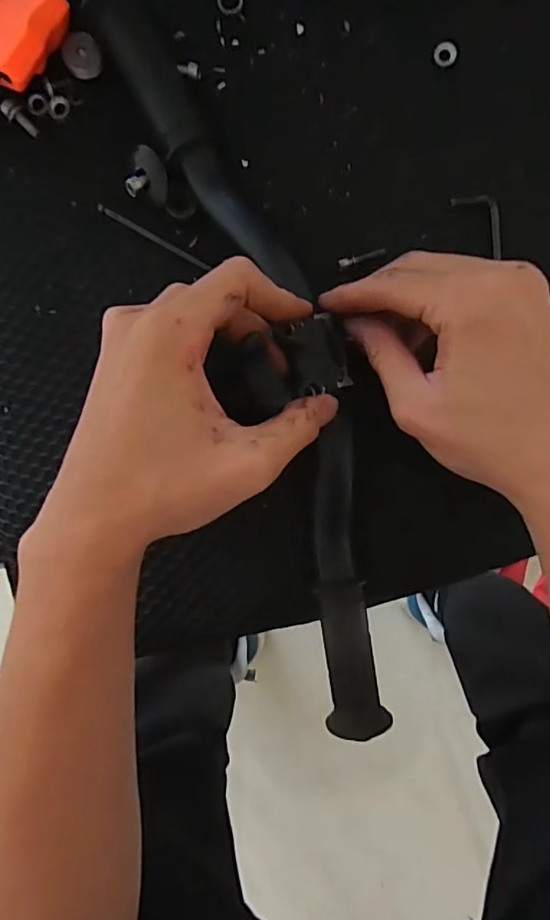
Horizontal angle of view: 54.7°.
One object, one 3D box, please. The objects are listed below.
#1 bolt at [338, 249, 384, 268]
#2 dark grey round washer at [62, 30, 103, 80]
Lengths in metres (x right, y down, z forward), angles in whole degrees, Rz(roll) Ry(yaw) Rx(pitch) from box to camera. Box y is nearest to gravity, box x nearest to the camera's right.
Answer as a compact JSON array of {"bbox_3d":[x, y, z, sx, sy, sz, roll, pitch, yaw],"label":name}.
[{"bbox_3d":[0.047,-0.110,0.288,0.025,0.004,0.005,-17,94,1],"label":"bolt"},{"bbox_3d":[-0.104,-0.217,0.285,0.019,0.004,0.021,-43,111,3],"label":"dark grey round washer"}]

